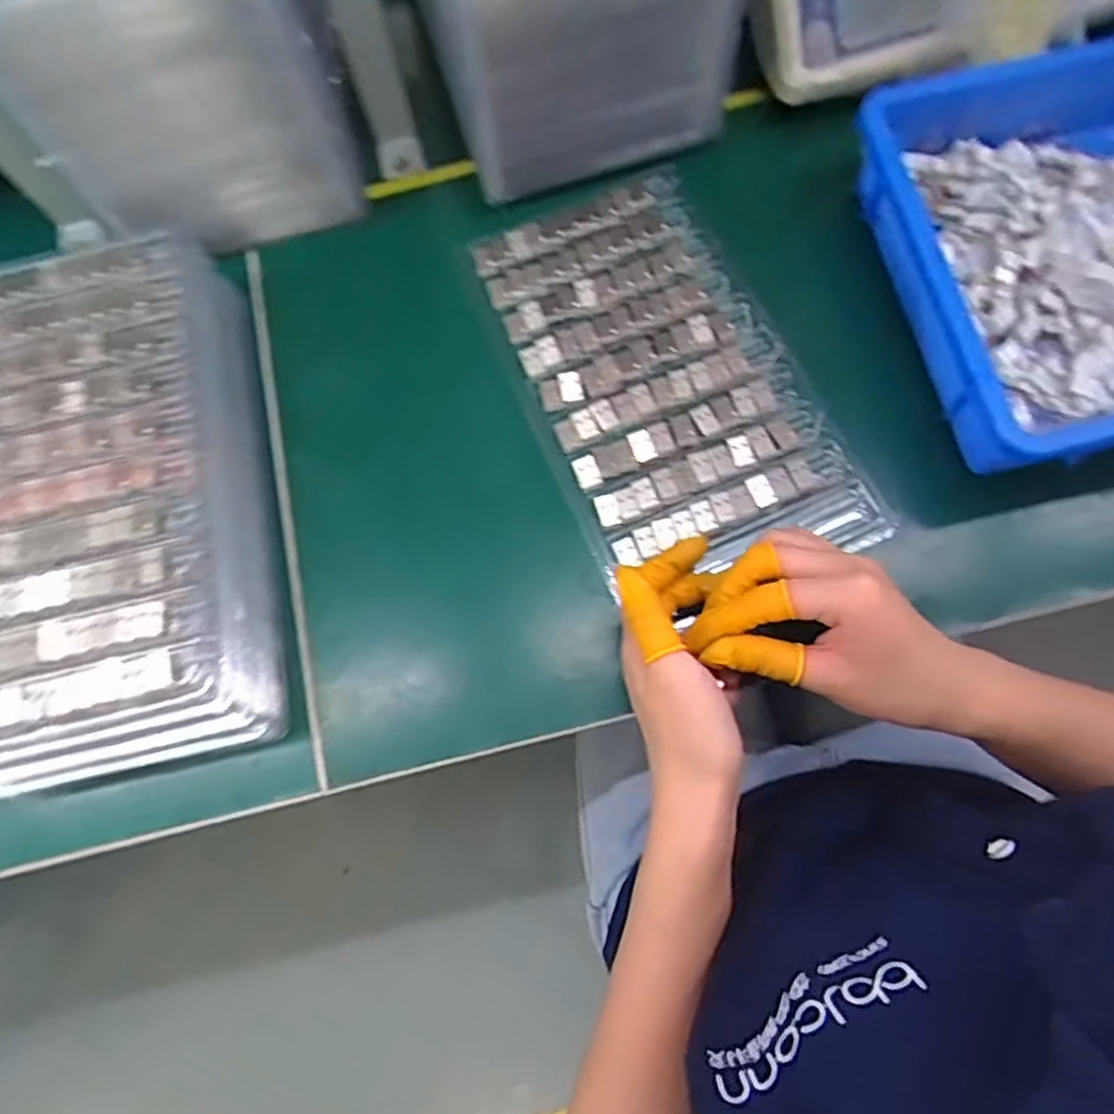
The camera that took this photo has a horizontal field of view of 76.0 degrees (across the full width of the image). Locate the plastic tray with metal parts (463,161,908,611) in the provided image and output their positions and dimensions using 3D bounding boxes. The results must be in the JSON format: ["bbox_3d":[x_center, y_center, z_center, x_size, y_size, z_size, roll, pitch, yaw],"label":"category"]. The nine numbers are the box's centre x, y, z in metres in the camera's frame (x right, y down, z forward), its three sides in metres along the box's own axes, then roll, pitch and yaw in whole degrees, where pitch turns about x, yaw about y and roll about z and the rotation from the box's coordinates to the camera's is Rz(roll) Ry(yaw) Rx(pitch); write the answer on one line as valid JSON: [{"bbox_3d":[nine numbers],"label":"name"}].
[{"bbox_3d":[0.061,-0.116,0.446,0.159,0.013,0.276,-22,73,-5],"label":"plastic tray with metal parts"}]

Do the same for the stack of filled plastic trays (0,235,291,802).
[{"bbox_3d":[-0.261,-0.034,0.411,0.169,0.057,0.303,-13,73,-1],"label":"stack of filled plastic trays"}]

